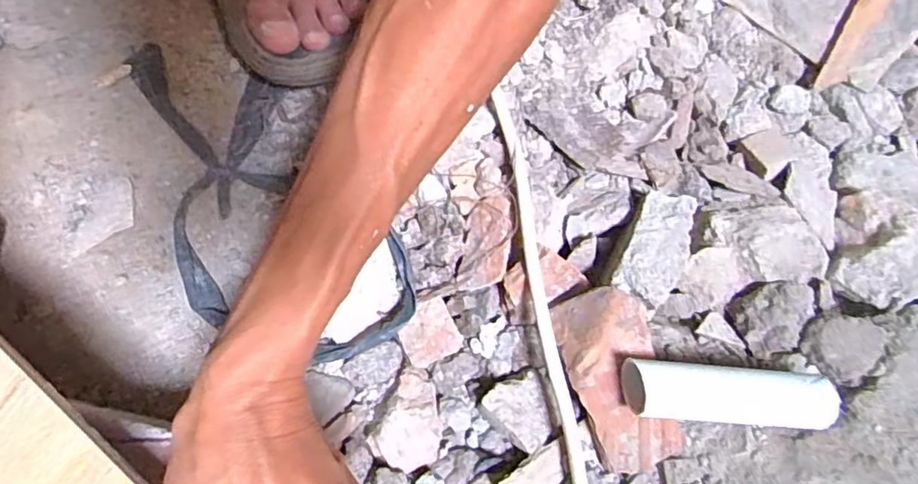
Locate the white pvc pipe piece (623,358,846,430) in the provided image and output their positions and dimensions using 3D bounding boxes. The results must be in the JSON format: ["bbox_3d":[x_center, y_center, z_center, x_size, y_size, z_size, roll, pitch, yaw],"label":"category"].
[{"bbox_3d":[0.158,0.088,0.339,0.120,0.027,0.032,4,72,-1],"label":"white pvc pipe piece"}]

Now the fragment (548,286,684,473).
[{"bbox_3d":[0.097,0.082,0.356,0.056,0.020,0.107,-15,73,-7],"label":"fragment"}]

